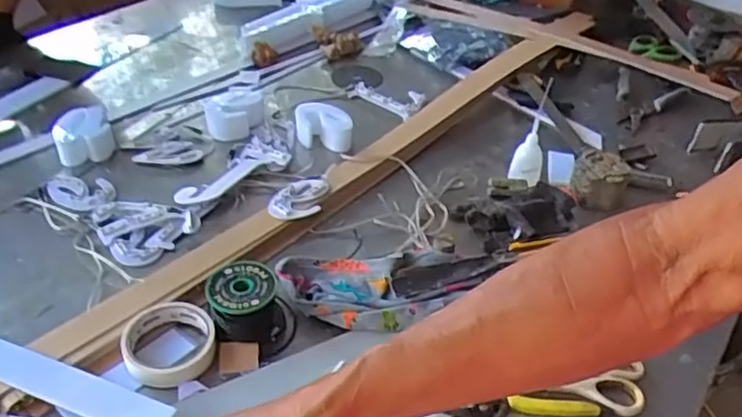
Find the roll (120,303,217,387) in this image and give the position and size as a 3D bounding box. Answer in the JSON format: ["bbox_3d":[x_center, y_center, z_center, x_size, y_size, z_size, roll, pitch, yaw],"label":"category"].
[{"bbox_3d":[-0.202,0.136,0.666,0.087,0.027,0.087,3,39,-2],"label":"roll"}]

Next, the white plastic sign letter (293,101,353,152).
[{"bbox_3d":[-0.071,-0.122,0.989,0.081,0.043,0.072,-3,39,-9],"label":"white plastic sign letter"}]

